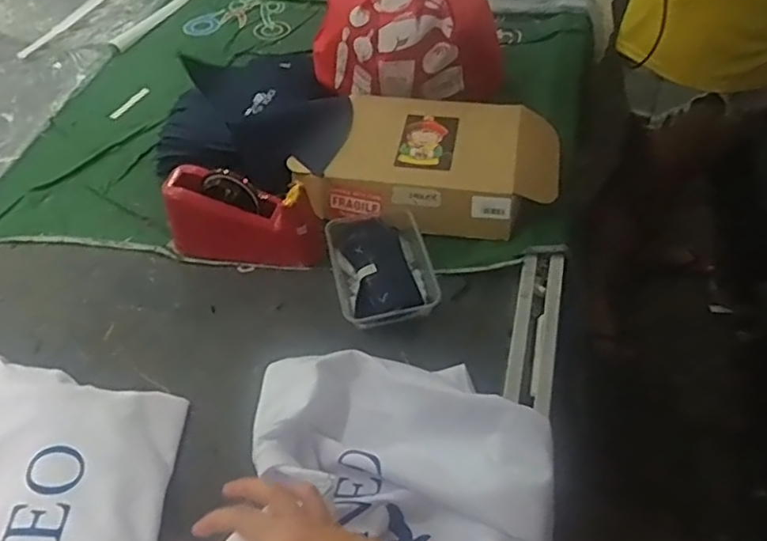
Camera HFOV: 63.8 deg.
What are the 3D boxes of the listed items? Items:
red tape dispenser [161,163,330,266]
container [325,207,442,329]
[{"bbox_3d":[-0.182,-0.065,0.817,0.217,0.108,0.068,7,49,9],"label":"red tape dispenser"},{"bbox_3d":[-0.004,-0.008,0.800,0.122,0.035,0.181,-11,49,-7],"label":"container"}]

